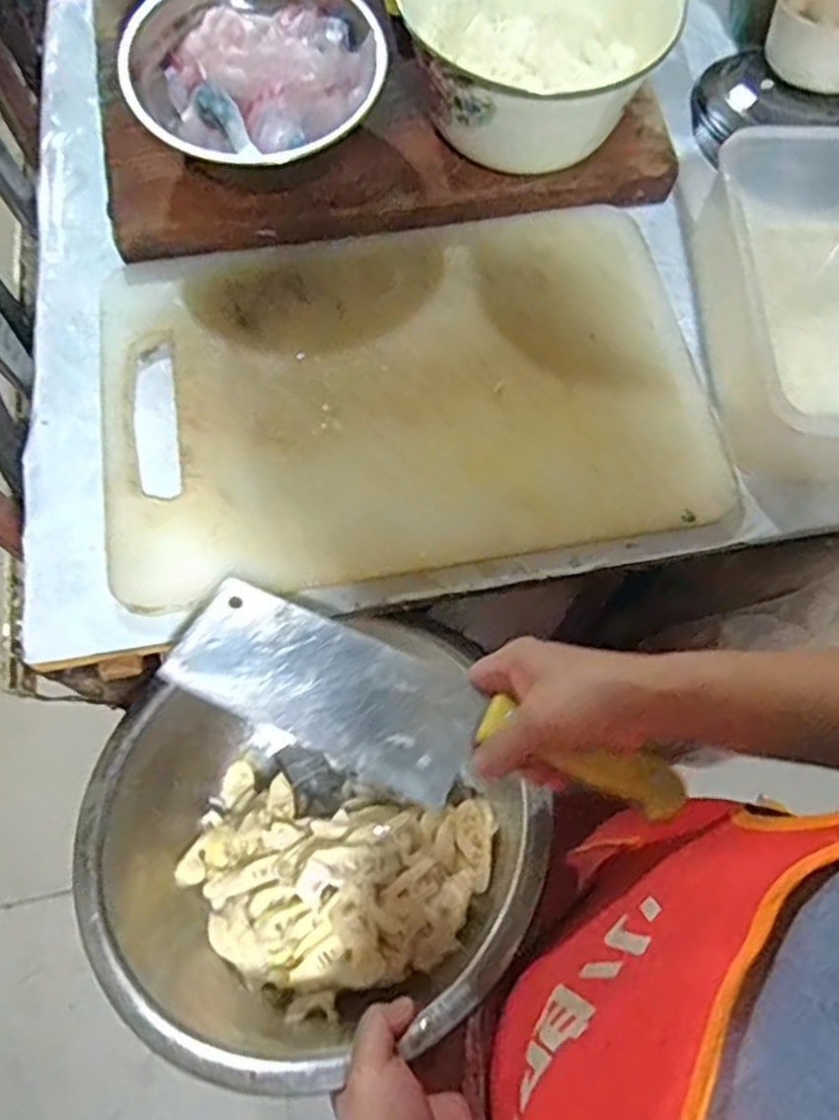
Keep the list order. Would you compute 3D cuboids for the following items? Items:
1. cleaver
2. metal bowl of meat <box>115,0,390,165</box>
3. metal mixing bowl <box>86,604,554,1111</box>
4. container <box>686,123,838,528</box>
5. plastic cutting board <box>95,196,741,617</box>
[{"bbox_3d":[-0.005,0.085,0.410,0.283,0.019,0.078,18,69,13],"label":"cleaver"},{"bbox_3d":[-0.125,-0.375,0.562,0.191,0.061,0.164,-16,70,-7],"label":"metal bowl of meat"},{"bbox_3d":[-0.070,0.187,0.502,0.286,0.133,0.236,-21,70,-8],"label":"metal mixing bowl"},{"bbox_3d":[0.306,-0.183,0.541,0.171,0.092,0.297,2,69,0],"label":"container"},{"bbox_3d":[-0.011,-0.131,0.545,0.432,0.018,0.298,-11,69,-5],"label":"plastic cutting board"}]

